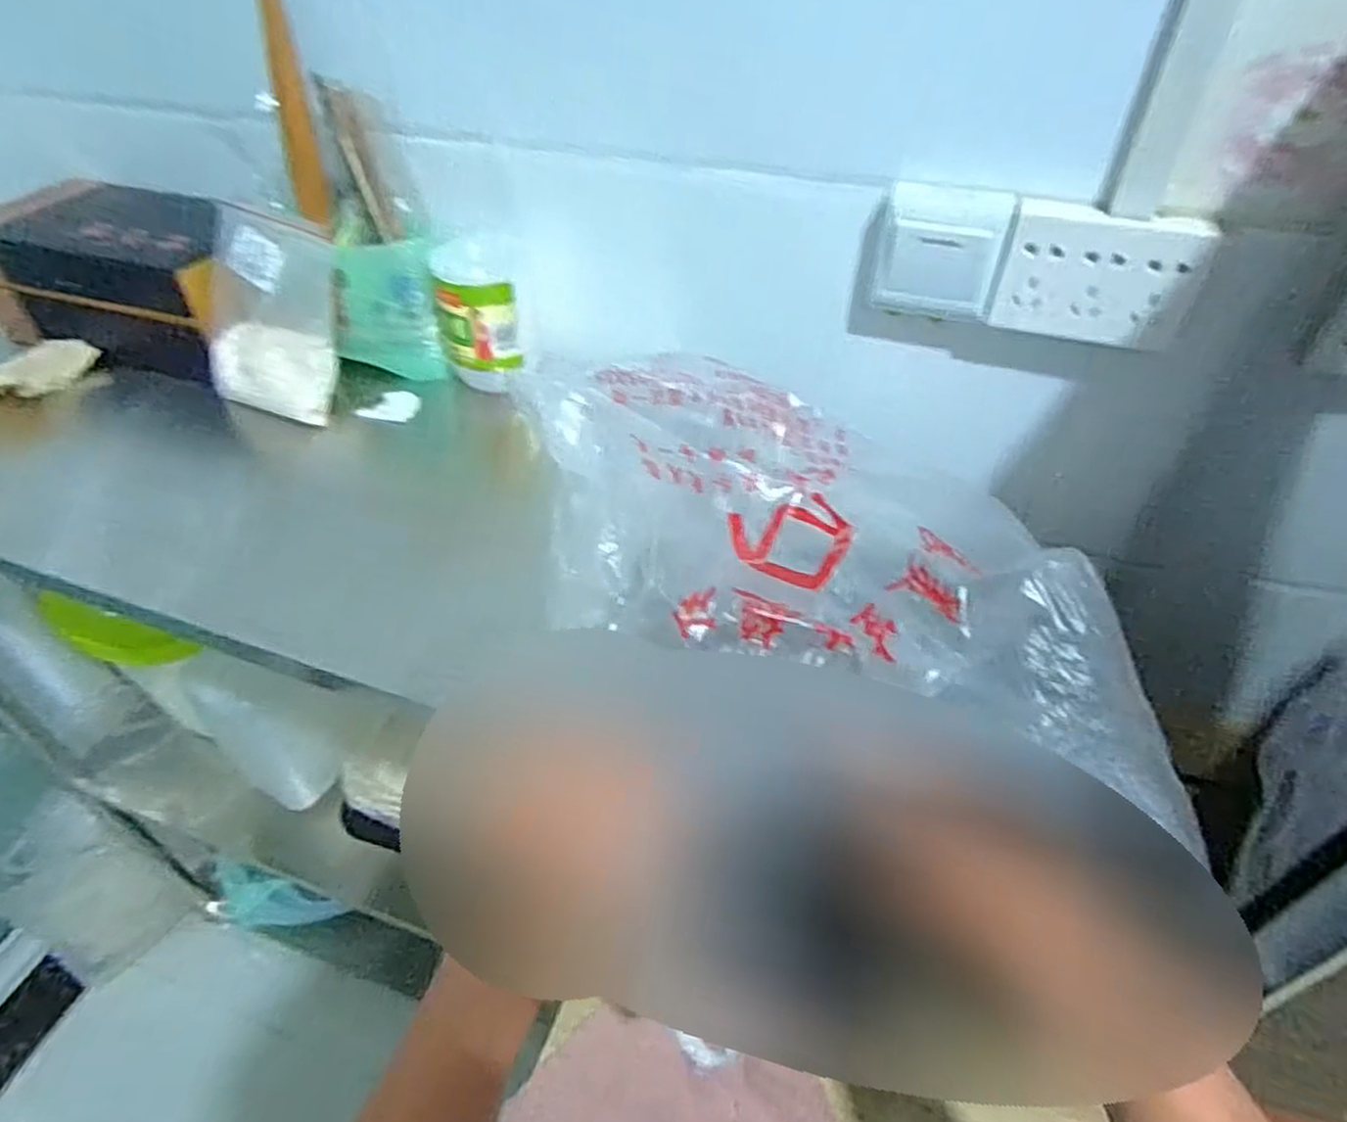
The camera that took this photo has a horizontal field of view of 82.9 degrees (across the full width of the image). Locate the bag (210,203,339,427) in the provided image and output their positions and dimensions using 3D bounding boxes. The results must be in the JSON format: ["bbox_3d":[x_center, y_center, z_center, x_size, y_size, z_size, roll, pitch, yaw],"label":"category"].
[{"bbox_3d":[-0.353,-0.212,0.672,0.115,0.161,0.030,13,20,0],"label":"bag"}]

